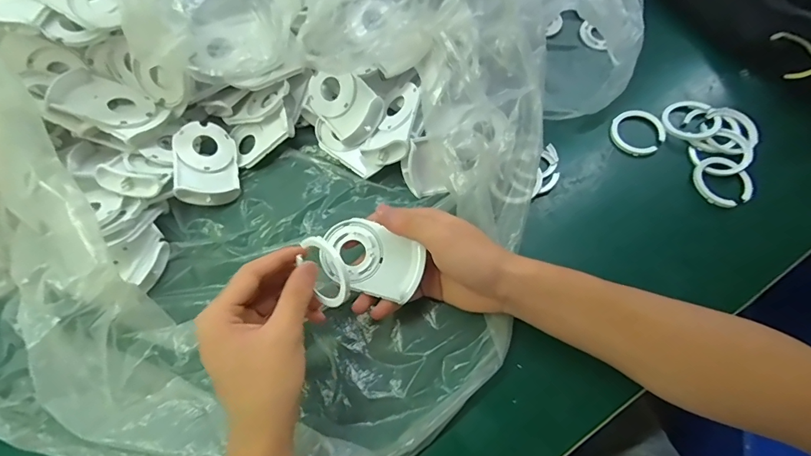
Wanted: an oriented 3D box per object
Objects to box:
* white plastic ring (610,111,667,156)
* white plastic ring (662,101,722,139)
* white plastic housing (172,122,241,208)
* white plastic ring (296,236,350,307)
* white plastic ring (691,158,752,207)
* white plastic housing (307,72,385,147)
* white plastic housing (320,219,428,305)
[{"bbox_3d":[0.232,-0.096,0.420,0.050,0.008,0.050,-2,66,3],"label":"white plastic ring"},{"bbox_3d":[0.283,-0.108,0.414,0.051,0.005,0.049,-5,58,8],"label":"white plastic ring"},{"bbox_3d":[-0.200,-0.064,0.417,0.058,0.018,0.085,-3,73,-33],"label":"white plastic housing"},{"bbox_3d":[-0.054,0.030,0.284,0.004,0.041,0.051,-32,103,-47],"label":"white plastic ring"},{"bbox_3d":[0.294,-0.043,0.388,0.047,0.011,0.050,-2,66,3],"label":"white plastic ring"},{"bbox_3d":[-0.059,-0.124,0.414,0.081,0.020,0.057,46,114,13],"label":"white plastic housing"},{"bbox_3d":[-0.028,0.025,0.337,0.081,0.013,0.052,25,71,11],"label":"white plastic housing"}]

